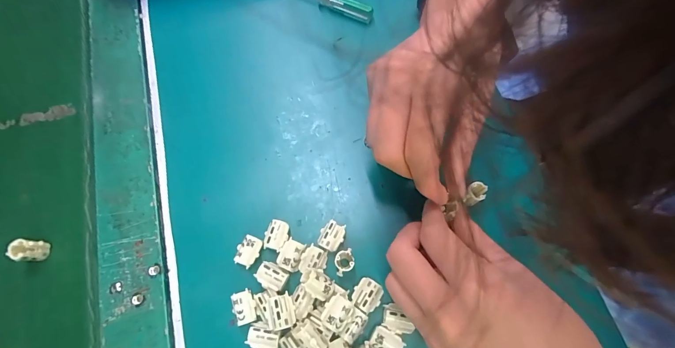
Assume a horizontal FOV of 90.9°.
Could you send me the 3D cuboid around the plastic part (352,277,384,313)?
[{"bbox_3d":[0.022,0.088,0.241,0.020,0.010,0.022,32,75,11],"label":"plastic part"}]

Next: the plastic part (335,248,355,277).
[{"bbox_3d":[0.005,0.065,0.245,0.014,0.018,0.017,-15,72,-3],"label":"plastic part"}]

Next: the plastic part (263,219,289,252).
[{"bbox_3d":[-0.046,0.048,0.258,0.017,0.014,0.022,6,72,4],"label":"plastic part"}]

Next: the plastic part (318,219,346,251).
[{"bbox_3d":[-0.004,0.048,0.257,0.017,0.013,0.021,28,75,10],"label":"plastic part"}]

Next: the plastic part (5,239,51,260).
[{"bbox_3d":[-0.235,0.058,0.253,0.014,0.019,0.015,3,72,3],"label":"plastic part"}]

